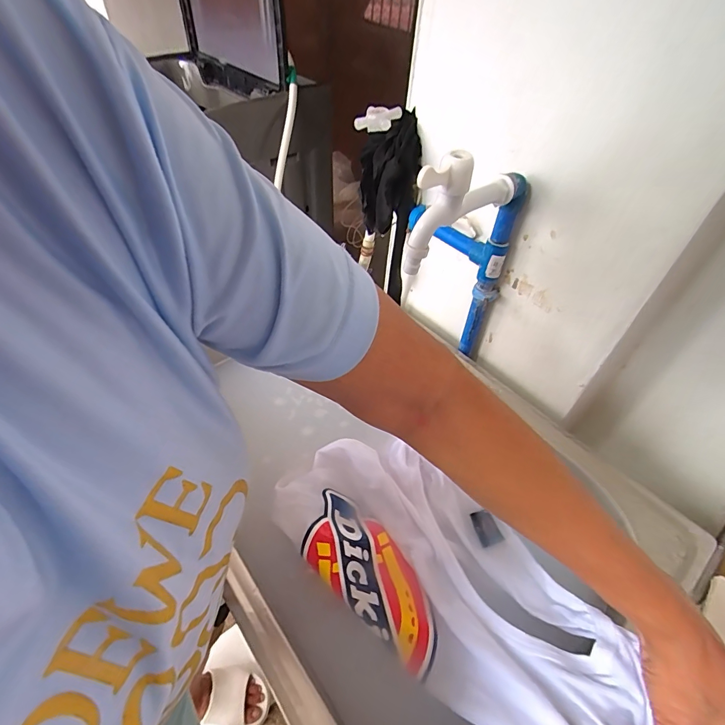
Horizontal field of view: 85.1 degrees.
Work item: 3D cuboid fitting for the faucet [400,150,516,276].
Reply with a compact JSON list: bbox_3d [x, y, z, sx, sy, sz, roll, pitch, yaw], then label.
[{"bbox_3d":[0.092,-0.147,0.373,0.134,0.094,0.039,-34,57,-32],"label":"faucet"}]

